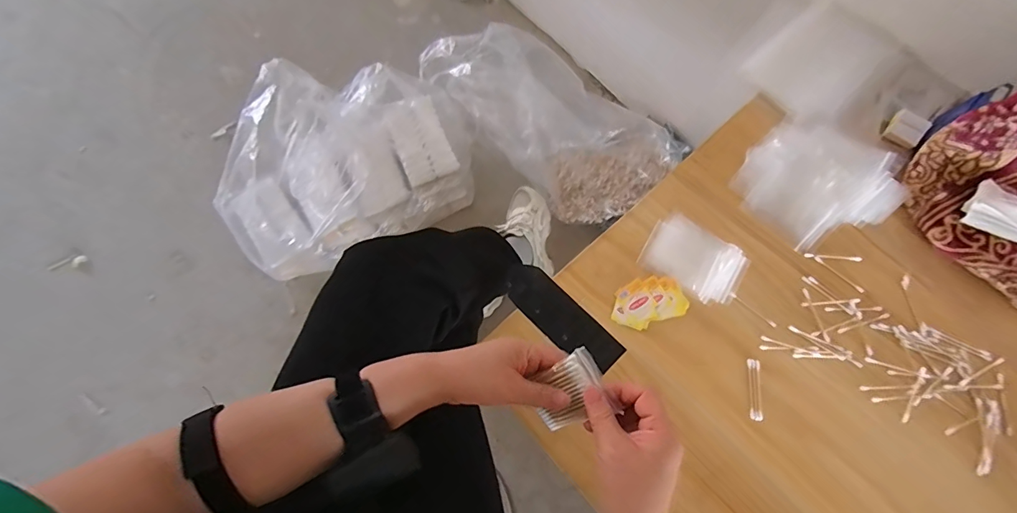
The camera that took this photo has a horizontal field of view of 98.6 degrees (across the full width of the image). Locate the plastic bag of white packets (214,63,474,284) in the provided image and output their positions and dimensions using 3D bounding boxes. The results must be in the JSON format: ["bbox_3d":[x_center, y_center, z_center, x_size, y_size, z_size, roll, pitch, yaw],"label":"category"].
[{"bbox_3d":[-0.400,-0.238,1.052,0.594,0.235,0.441,-22,75,-6],"label":"plastic bag of white packets"}]

